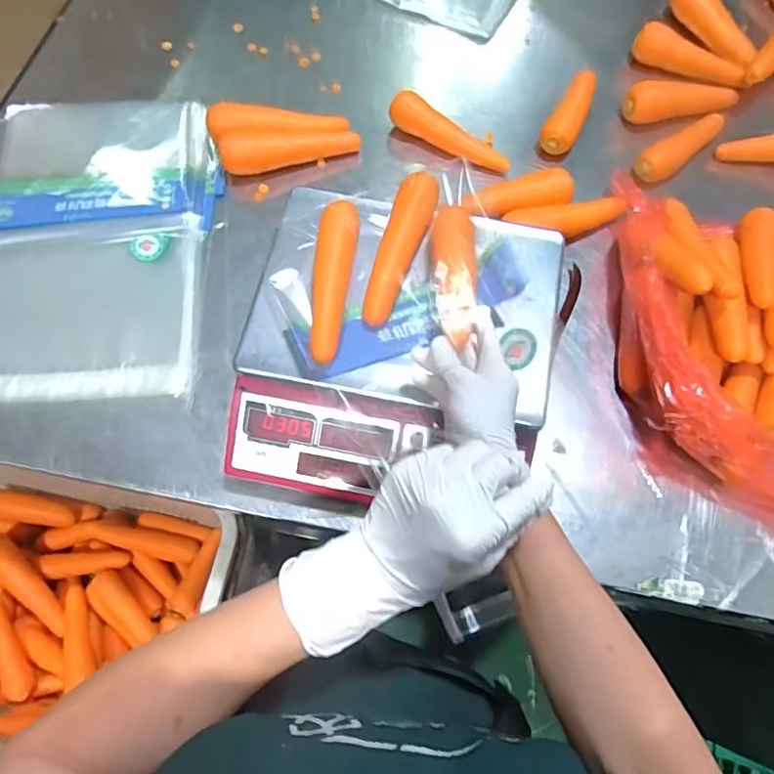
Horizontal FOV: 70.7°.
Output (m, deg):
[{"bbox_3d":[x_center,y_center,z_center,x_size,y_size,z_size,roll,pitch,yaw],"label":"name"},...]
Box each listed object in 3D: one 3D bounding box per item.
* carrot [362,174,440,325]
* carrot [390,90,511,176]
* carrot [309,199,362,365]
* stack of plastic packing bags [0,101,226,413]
[{"bbox_3d":[0.013,-0.138,0.536,0.040,0.041,0.168,17,68,6],"label":"carrot"},{"bbox_3d":[0.084,-0.334,0.726,0.175,0.043,0.037,25,69,8],"label":"carrot"},{"bbox_3d":[-0.052,-0.103,0.524,0.036,0.035,0.156,5,71,1],"label":"carrot"},{"bbox_3d":[-0.363,-0.195,0.687,0.285,0.020,0.461,-6,71,-3],"label":"stack of plastic packing bags"}]

